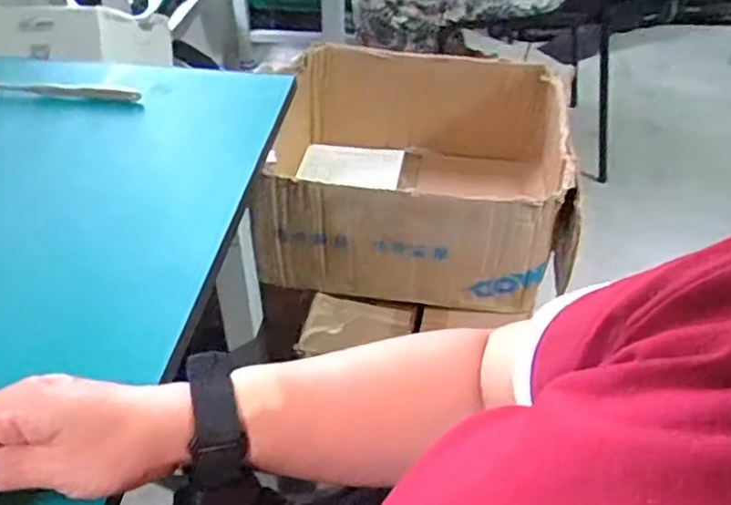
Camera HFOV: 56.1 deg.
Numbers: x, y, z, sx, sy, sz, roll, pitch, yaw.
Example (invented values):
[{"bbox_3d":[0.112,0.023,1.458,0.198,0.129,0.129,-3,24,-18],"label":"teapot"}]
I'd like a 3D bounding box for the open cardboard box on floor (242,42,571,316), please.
[{"bbox_3d":[0.064,-0.116,0.882,0.355,0.188,0.398,5,42,5],"label":"open cardboard box on floor"}]

